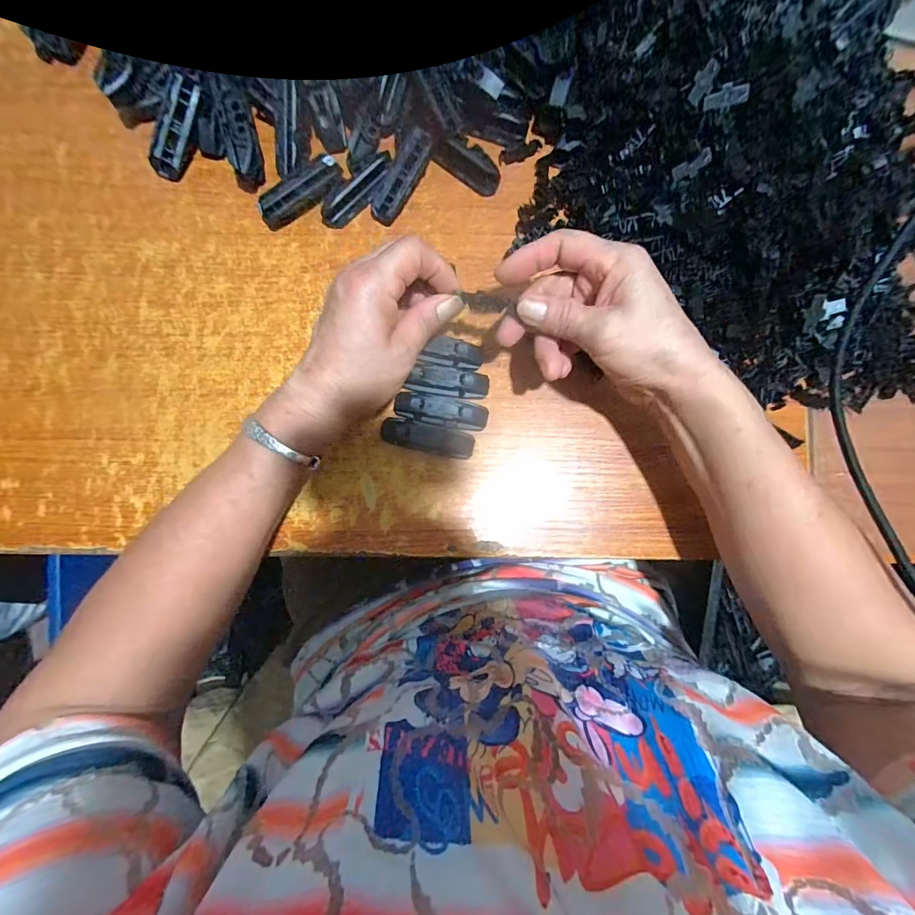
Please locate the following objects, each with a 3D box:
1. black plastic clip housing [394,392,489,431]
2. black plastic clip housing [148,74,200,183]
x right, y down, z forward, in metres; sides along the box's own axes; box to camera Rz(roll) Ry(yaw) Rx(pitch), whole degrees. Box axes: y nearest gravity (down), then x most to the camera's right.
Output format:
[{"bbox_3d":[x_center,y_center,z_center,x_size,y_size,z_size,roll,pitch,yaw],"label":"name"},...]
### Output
[{"bbox_3d":[-0.013,-0.037,0.328,0.074,0.021,0.022,10,88,0],"label":"black plastic clip housing"},{"bbox_3d":[-0.222,-0.259,0.331,0.020,0.015,0.072,33,108,1],"label":"black plastic clip housing"}]

